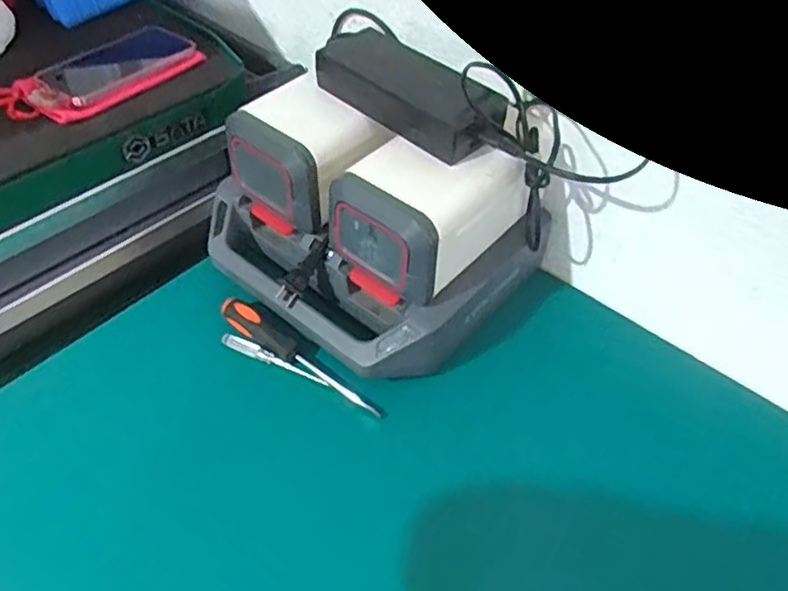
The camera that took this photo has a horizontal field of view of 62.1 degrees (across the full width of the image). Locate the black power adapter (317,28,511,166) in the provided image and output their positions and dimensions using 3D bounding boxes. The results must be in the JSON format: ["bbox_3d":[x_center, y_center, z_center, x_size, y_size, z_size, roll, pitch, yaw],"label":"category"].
[{"bbox_3d":[0.014,-0.182,0.579,0.173,0.043,0.074,37,56,26],"label":"black power adapter"}]

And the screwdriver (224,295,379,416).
[{"bbox_3d":[-0.087,0.058,0.610,0.178,0.020,0.025,35,54,9],"label":"screwdriver"}]

